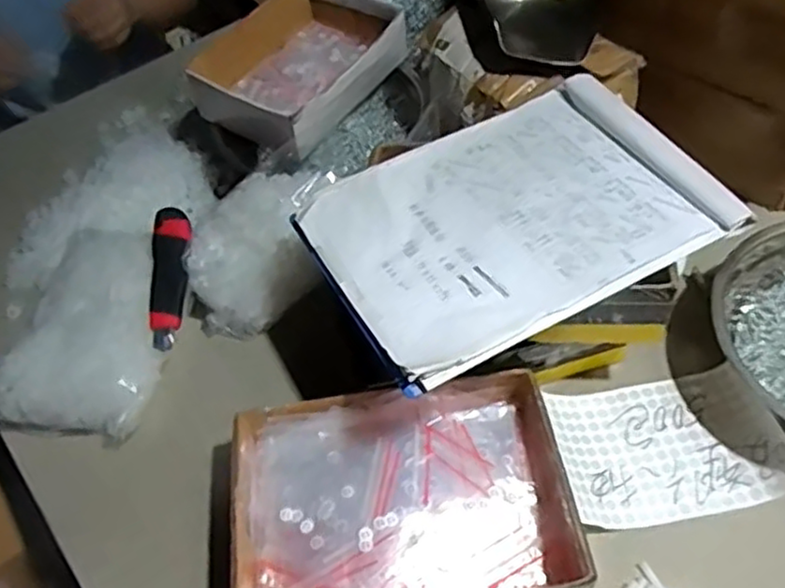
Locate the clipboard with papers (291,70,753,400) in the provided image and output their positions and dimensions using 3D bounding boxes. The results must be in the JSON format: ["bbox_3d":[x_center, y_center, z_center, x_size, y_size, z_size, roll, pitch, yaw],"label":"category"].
[{"bbox_3d":[0.097,-0.067,0.572,0.306,0.017,0.210,-26,53,-14],"label":"clipboard with papers"}]

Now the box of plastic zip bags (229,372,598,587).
[{"bbox_3d":[0.008,0.169,0.552,0.246,0.070,0.177,-9,51,-1],"label":"box of plastic zip bags"}]

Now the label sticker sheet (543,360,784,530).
[{"bbox_3d":[0.229,0.125,0.597,0.178,0.025,0.124,-12,51,-3],"label":"label sticker sheet"}]

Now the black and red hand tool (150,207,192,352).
[{"bbox_3d":[-0.217,-0.022,0.701,0.037,0.035,0.154,-10,51,-2],"label":"black and red hand tool"}]

